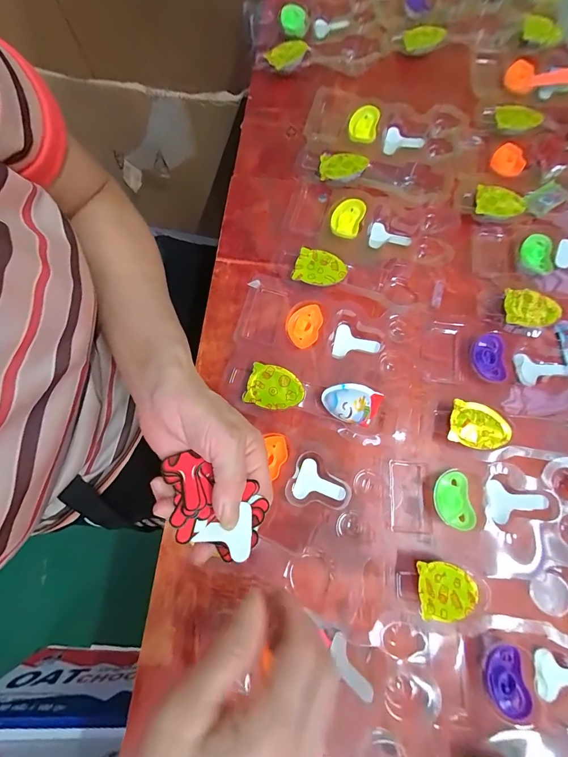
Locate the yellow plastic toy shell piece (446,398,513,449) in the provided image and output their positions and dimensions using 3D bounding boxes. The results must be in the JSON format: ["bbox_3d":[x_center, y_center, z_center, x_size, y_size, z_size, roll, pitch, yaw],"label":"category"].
[{"bbox_3d":[0.173,0.043,0.296,0.049,0.007,0.039,17,76,5],"label":"yellow plastic toy shell piece"}]

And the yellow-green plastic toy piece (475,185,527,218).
[{"bbox_3d":[0.230,-0.187,0.356,0.051,0.011,0.034,11,75,4],"label":"yellow-green plastic toy piece"}]

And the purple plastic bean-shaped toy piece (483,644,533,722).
[{"bbox_3d":[0.168,0.230,0.252,0.029,0.005,0.045,-6,75,-1],"label":"purple plastic bean-shaped toy piece"}]

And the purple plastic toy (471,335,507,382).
[{"bbox_3d":[0.197,-0.019,0.320,0.029,0.004,0.045,2,75,1],"label":"purple plastic toy"}]

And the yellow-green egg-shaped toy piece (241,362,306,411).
[{"bbox_3d":[-0.008,0.011,0.310,0.052,0.016,0.038,16,75,5],"label":"yellow-green egg-shaped toy piece"}]

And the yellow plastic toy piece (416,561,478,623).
[{"bbox_3d":[0.128,0.167,0.261,0.051,0.004,0.039,13,66,-9],"label":"yellow plastic toy piece"}]

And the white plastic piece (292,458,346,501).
[{"bbox_3d":[0.032,0.096,0.297,0.044,0.006,0.034,23,76,7],"label":"white plastic piece"}]

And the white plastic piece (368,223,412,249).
[{"bbox_3d":[0.115,-0.152,0.357,0.043,0.007,0.035,16,75,5],"label":"white plastic piece"}]

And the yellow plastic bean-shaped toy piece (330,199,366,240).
[{"bbox_3d":[0.066,-0.170,0.357,0.032,0.013,0.044,20,76,6],"label":"yellow plastic bean-shaped toy piece"}]

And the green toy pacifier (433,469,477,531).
[{"bbox_3d":[0.147,0.105,0.290,0.032,0.010,0.048,-7,75,-1],"label":"green toy pacifier"}]

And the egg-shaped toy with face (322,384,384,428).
[{"bbox_3d":[0.060,0.024,0.302,0.050,0.026,0.033,14,75,4],"label":"egg-shaped toy with face"}]

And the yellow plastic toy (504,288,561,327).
[{"bbox_3d":[0.240,-0.069,0.323,0.052,0.008,0.039,7,75,2],"label":"yellow plastic toy"}]

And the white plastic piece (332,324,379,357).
[{"bbox_3d":[0.071,-0.035,0.328,0.042,0.008,0.032,13,75,4],"label":"white plastic piece"}]

